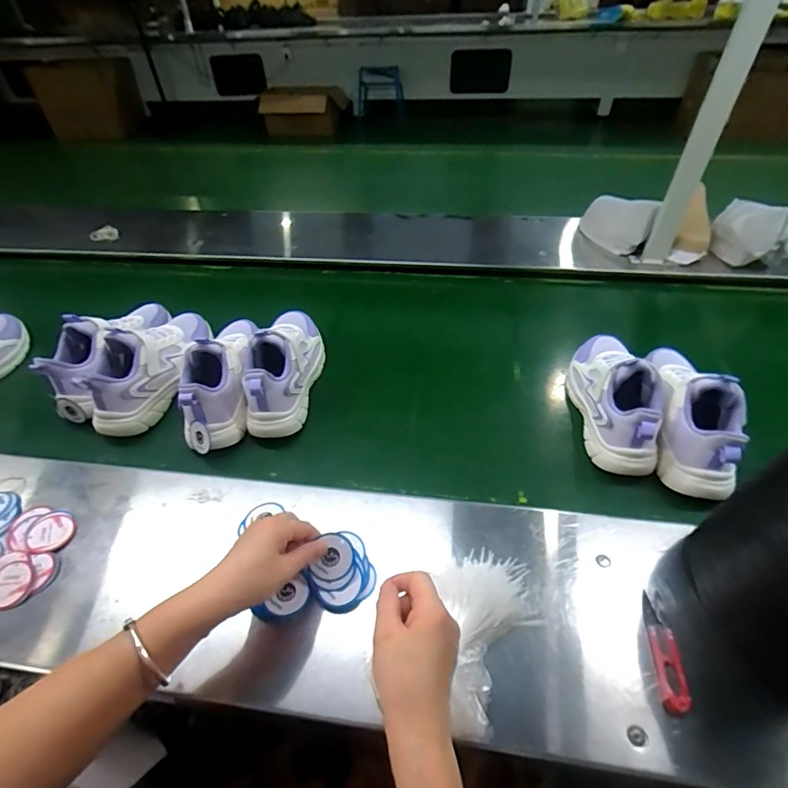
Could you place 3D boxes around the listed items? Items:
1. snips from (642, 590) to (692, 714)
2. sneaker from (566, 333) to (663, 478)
[{"bbox_3d":[0.252,0.239,0.418,0.024,0.013,0.098,3,48,8],"label":"snips"},{"bbox_3d":[0.302,-0.009,0.624,0.082,0.129,0.226,2,48,7],"label":"sneaker"}]

